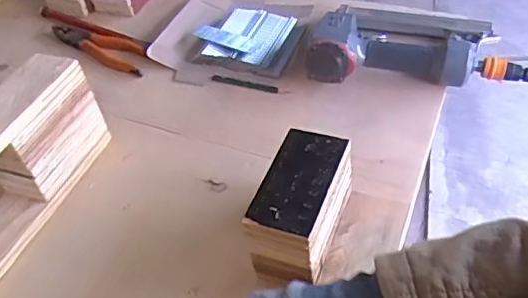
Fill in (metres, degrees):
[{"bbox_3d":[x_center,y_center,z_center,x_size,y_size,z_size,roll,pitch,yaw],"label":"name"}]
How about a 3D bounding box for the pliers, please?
[{"bbox_3d":[-0.237,-0.149,0.801,0.184,0.012,0.047,24,52,25],"label":"pliers"}]

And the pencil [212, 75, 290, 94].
[{"bbox_3d":[-0.018,-0.083,0.717,0.106,0.005,0.010,14,48,18],"label":"pencil"}]

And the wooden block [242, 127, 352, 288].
[{"bbox_3d":[0.037,0.055,0.524,0.067,0.087,0.123,14,49,18],"label":"wooden block"}]

